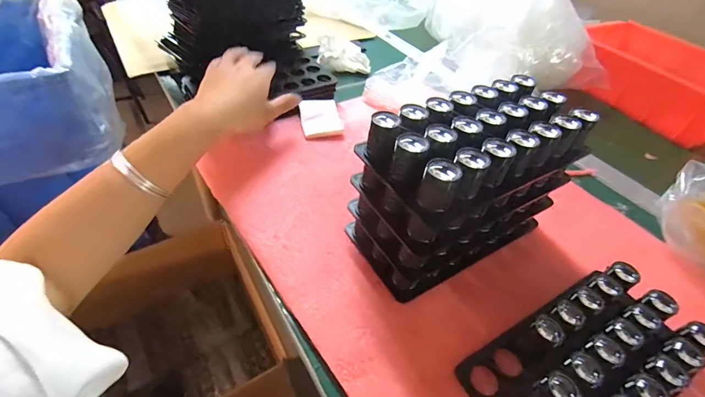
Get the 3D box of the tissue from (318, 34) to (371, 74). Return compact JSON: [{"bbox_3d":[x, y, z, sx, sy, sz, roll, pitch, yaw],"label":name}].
[{"bbox_3d":[-0.015,-0.256,0.608,0.092,0.045,0.058,-1,46,-8],"label":"tissue"}]

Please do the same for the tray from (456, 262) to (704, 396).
[{"bbox_3d":[0.182,0.125,0.262,0.182,0.036,0.100,-19,51,-24],"label":"tray"}]

